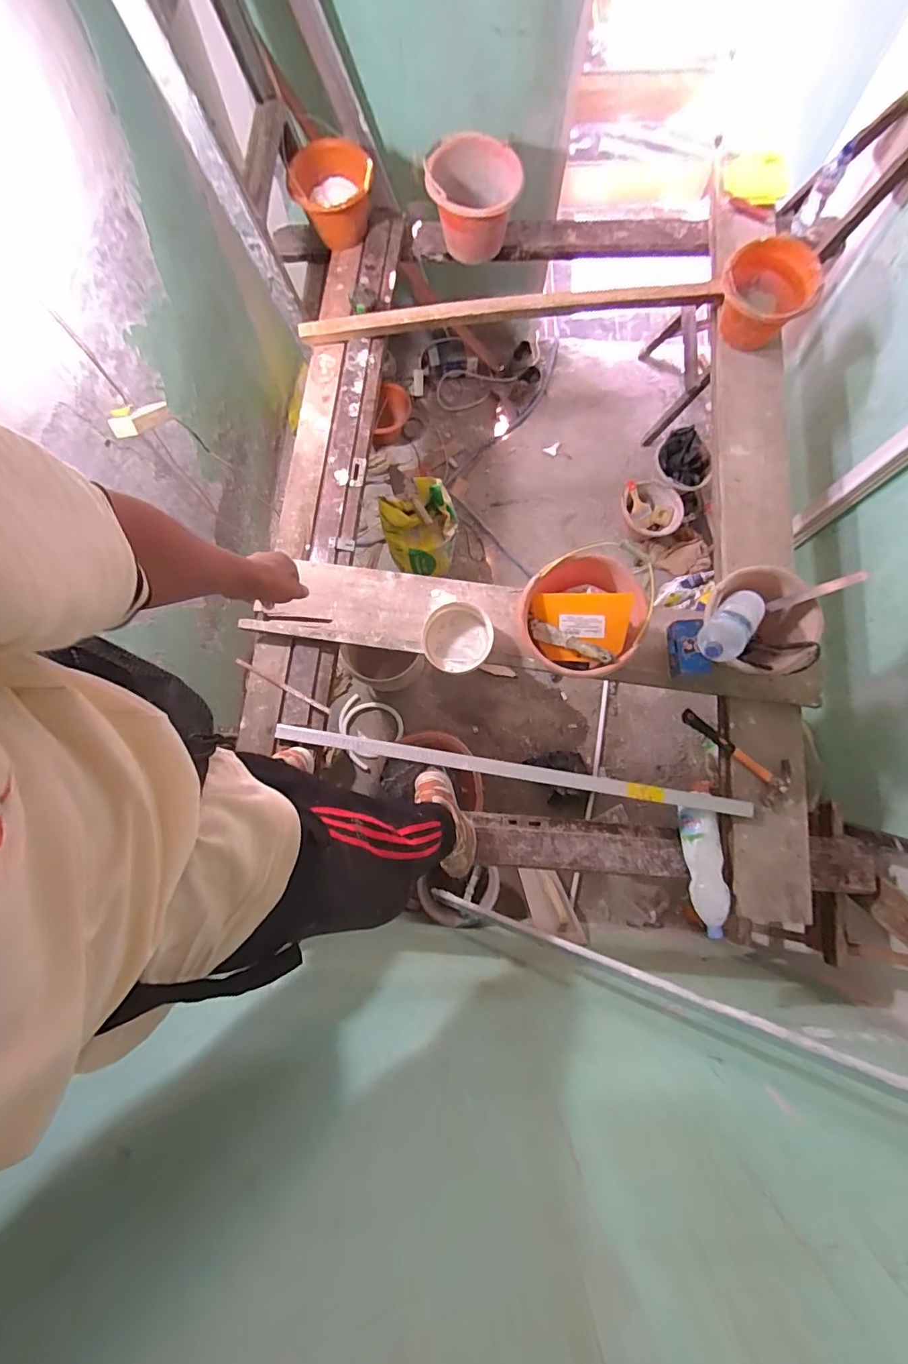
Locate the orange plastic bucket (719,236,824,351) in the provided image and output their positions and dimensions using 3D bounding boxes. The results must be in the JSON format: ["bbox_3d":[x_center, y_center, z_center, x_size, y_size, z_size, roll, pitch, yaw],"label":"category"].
[{"bbox_3d":[0.865,-1.085,1.390,0.248,0.138,0.216,36,81,5],"label":"orange plastic bucket"}]

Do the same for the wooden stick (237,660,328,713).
[{"bbox_3d":[-0.459,0.006,1.307,0.296,0.016,0.018,28,80,4],"label":"wooden stick"}]

